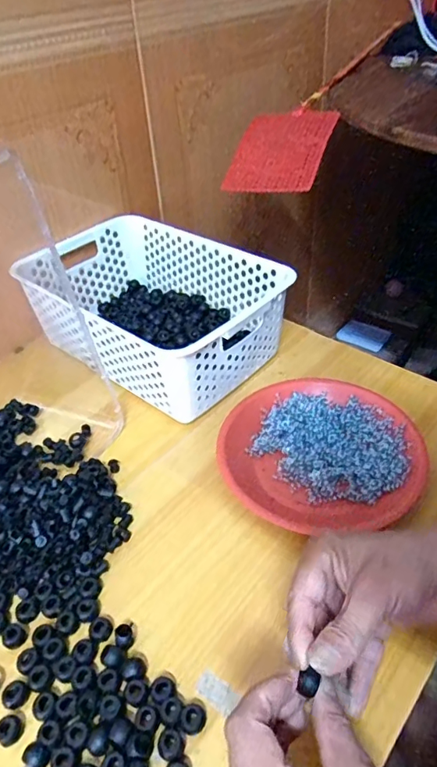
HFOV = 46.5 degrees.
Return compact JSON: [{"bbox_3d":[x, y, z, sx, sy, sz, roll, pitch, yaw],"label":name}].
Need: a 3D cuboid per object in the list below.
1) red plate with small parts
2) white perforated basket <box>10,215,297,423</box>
[{"bbox_3d":[0.099,0.066,0.504,0.192,0.030,0.171,-9,41,-7],"label":"red plate with small parts"},{"bbox_3d":[-0.083,-0.101,0.633,0.304,0.100,0.206,31,55,30],"label":"white perforated basket"}]

